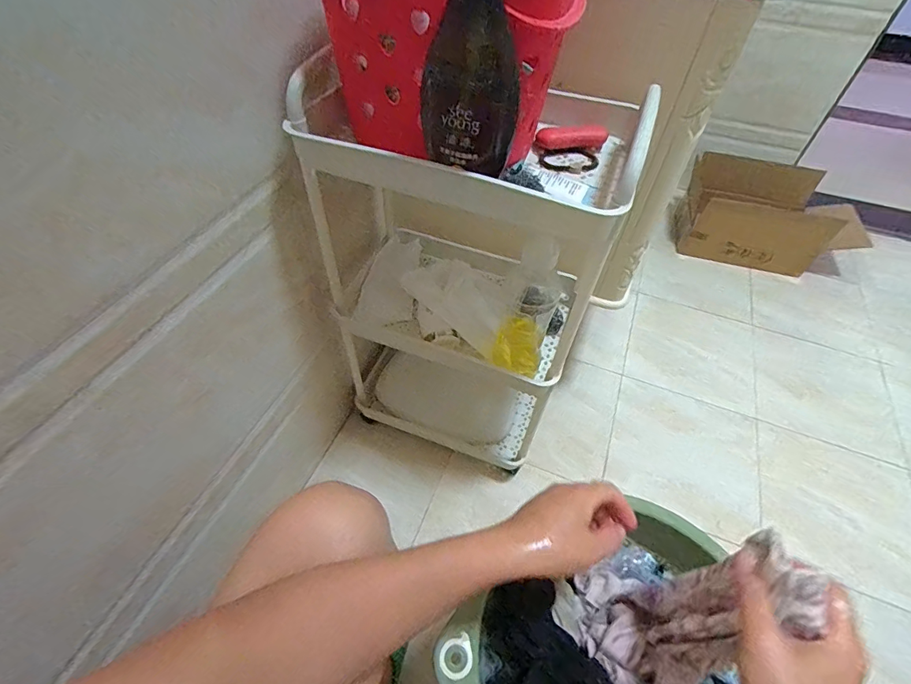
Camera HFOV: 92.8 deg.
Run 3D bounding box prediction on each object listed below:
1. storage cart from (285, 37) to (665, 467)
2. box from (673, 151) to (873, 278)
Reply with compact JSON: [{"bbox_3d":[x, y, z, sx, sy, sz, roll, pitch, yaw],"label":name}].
[{"bbox_3d":[0.006,-0.074,0.687,0.369,0.608,0.239,16,53,11],"label":"storage cart"},{"bbox_3d":[0.898,-0.357,1.247,0.459,0.211,0.245,17,53,12],"label":"box"}]

